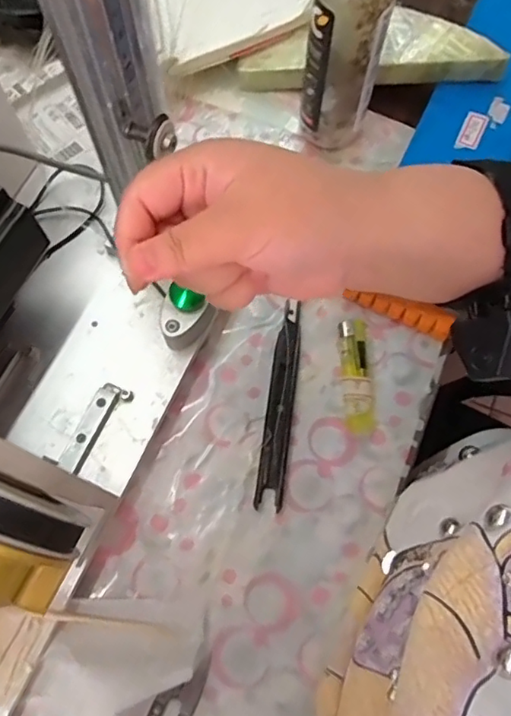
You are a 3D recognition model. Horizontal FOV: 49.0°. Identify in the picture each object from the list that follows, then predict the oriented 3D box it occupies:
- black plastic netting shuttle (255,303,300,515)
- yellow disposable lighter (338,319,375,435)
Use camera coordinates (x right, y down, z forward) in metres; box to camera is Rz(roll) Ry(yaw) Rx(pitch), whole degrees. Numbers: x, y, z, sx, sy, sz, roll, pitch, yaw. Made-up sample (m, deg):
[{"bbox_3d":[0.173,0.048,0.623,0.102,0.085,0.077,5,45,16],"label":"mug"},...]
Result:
[{"bbox_3d":[0.017,0.028,0.386,0.018,0.004,0.144,7,70,2],"label":"black plastic netting shuttle"},{"bbox_3d":[0.070,0.013,0.389,0.020,0.010,0.080,-2,70,-1],"label":"yellow disposable lighter"}]

